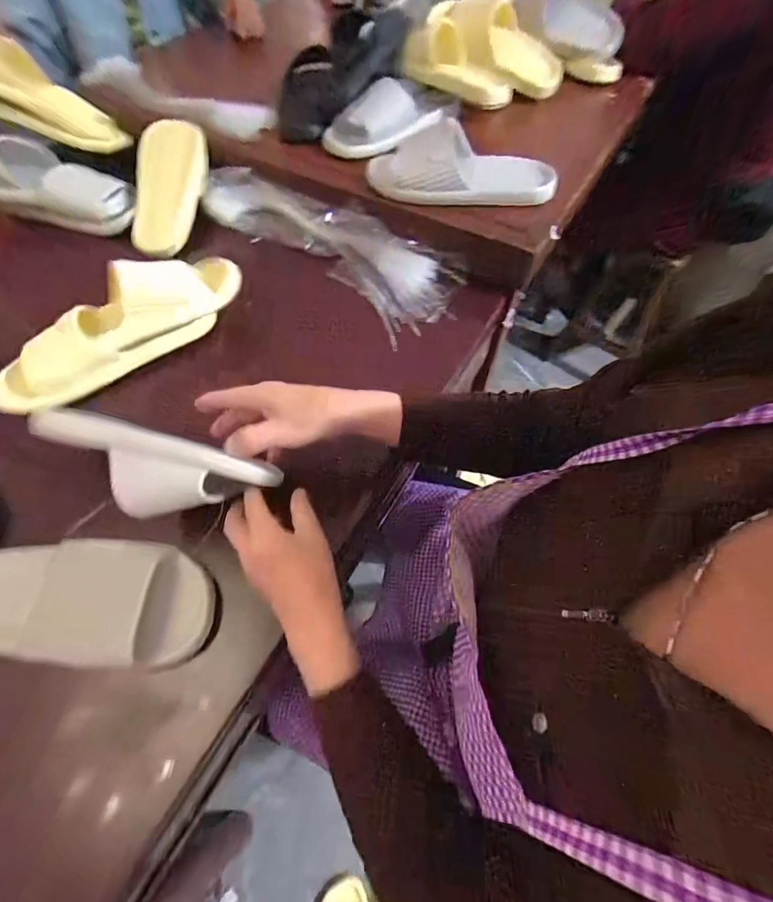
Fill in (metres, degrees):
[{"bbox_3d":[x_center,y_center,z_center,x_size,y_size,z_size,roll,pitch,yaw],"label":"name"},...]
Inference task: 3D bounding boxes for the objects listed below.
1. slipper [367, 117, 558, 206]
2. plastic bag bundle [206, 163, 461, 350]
[{"bbox_3d":[0.109,-0.402,0.574,0.259,0.065,0.087,1,60,0],"label":"slipper"},{"bbox_3d":[-0.086,-0.328,0.634,0.440,0.073,0.151,37,66,19],"label":"plastic bag bundle"}]

